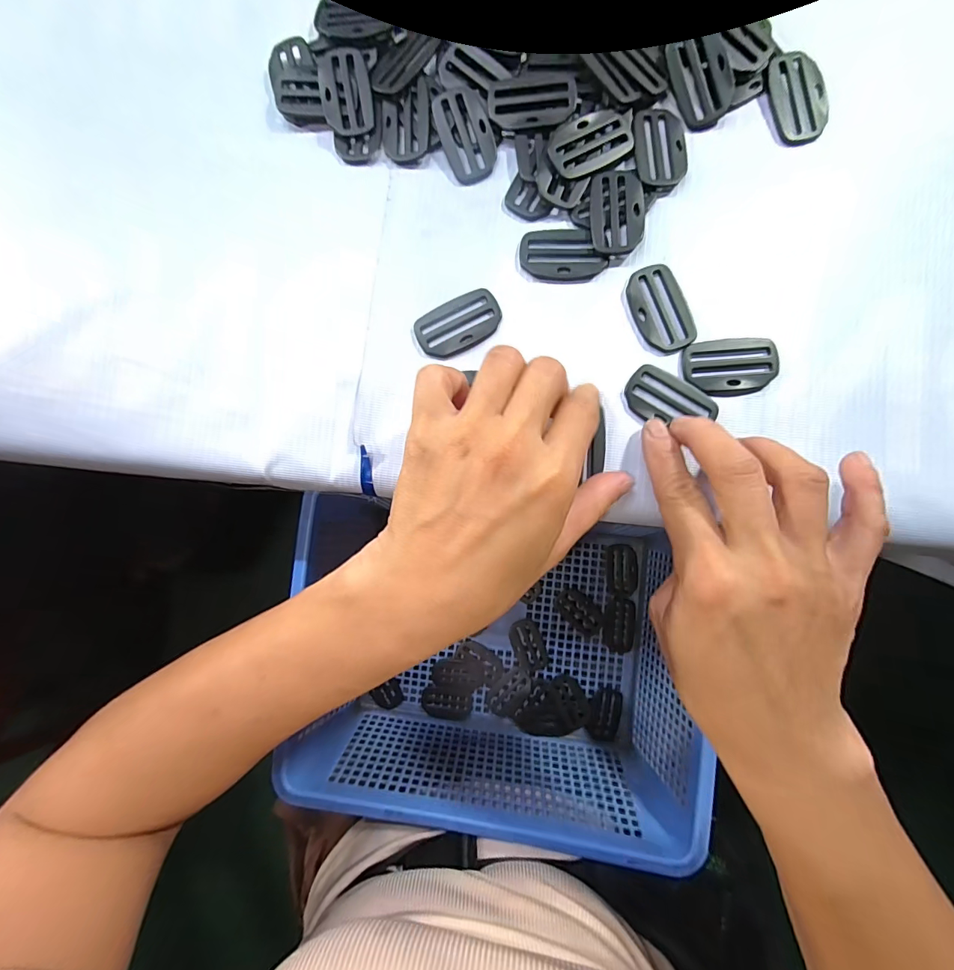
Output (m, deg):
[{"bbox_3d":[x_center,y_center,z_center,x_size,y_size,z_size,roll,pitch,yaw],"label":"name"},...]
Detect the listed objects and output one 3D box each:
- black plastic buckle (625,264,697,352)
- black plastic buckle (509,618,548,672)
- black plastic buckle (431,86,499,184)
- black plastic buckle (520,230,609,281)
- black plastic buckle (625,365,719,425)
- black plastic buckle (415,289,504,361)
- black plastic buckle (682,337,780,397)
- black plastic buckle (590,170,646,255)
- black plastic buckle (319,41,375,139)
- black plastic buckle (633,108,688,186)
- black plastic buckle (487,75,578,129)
[{"bbox_3d":[0.096,-0.092,0.220,0.028,0.004,0.046,-18,85,2],"label":"black plastic buckle"},{"bbox_3d":[0.047,0.147,0.389,0.027,0.004,0.046,-19,86,1],"label":"black plastic buckle"},{"bbox_3d":[-0.005,-0.191,0.232,0.028,0.004,0.047,-18,99,6],"label":"black plastic buckle"},{"bbox_3d":[0.046,-0.124,0.226,0.045,0.004,0.027,6,87,4],"label":"black plastic buckle"},{"bbox_3d":[0.098,-0.042,0.216,0.045,0.004,0.027,32,89,5],"label":"black plastic buckle"},{"bbox_3d":[-0.010,-0.087,0.227,0.046,0.004,0.030,-29,85,1],"label":"black plastic buckle"},{"bbox_3d":[0.129,-0.060,0.215,0.046,0.004,0.028,-3,86,3],"label":"black plastic buckle"},{"bbox_3d":[0.074,-0.144,0.224,0.028,0.004,0.043,-2,86,3],"label":"black plastic buckle"},{"bbox_3d":[-0.072,-0.221,0.237,0.027,0.009,0.049,-8,86,3],"label":"black plastic buckle"},{"bbox_3d":[0.098,-0.181,0.226,0.027,0.004,0.043,-5,86,3],"label":"black plastic buckle"},{"bbox_3d":[0.030,-0.205,0.228,0.046,0.005,0.026,0,86,4],"label":"black plastic buckle"}]

